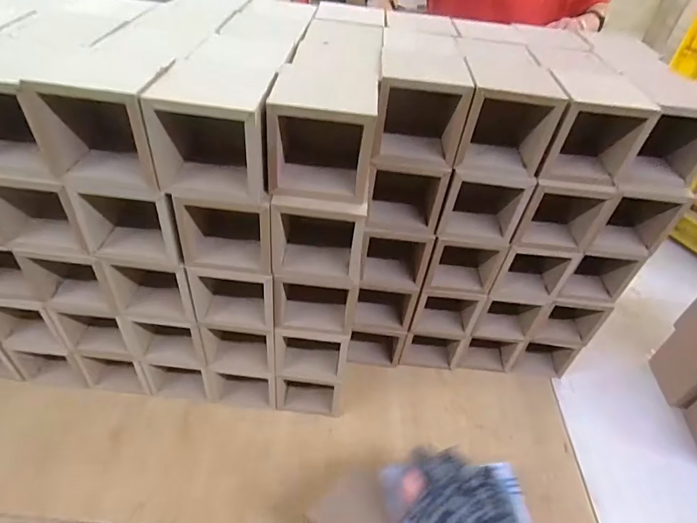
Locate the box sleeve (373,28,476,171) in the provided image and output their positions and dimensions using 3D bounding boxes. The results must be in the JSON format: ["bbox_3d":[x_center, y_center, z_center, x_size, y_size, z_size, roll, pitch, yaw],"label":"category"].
[{"bbox_3d":[0.054,-0.133,0.346,0.063,0.064,0.121,8,43,1],"label":"box sleeve"}]

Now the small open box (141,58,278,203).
[{"bbox_3d":[-0.080,-0.080,0.273,0.064,0.071,0.066,5,43,-2],"label":"small open box"}]

